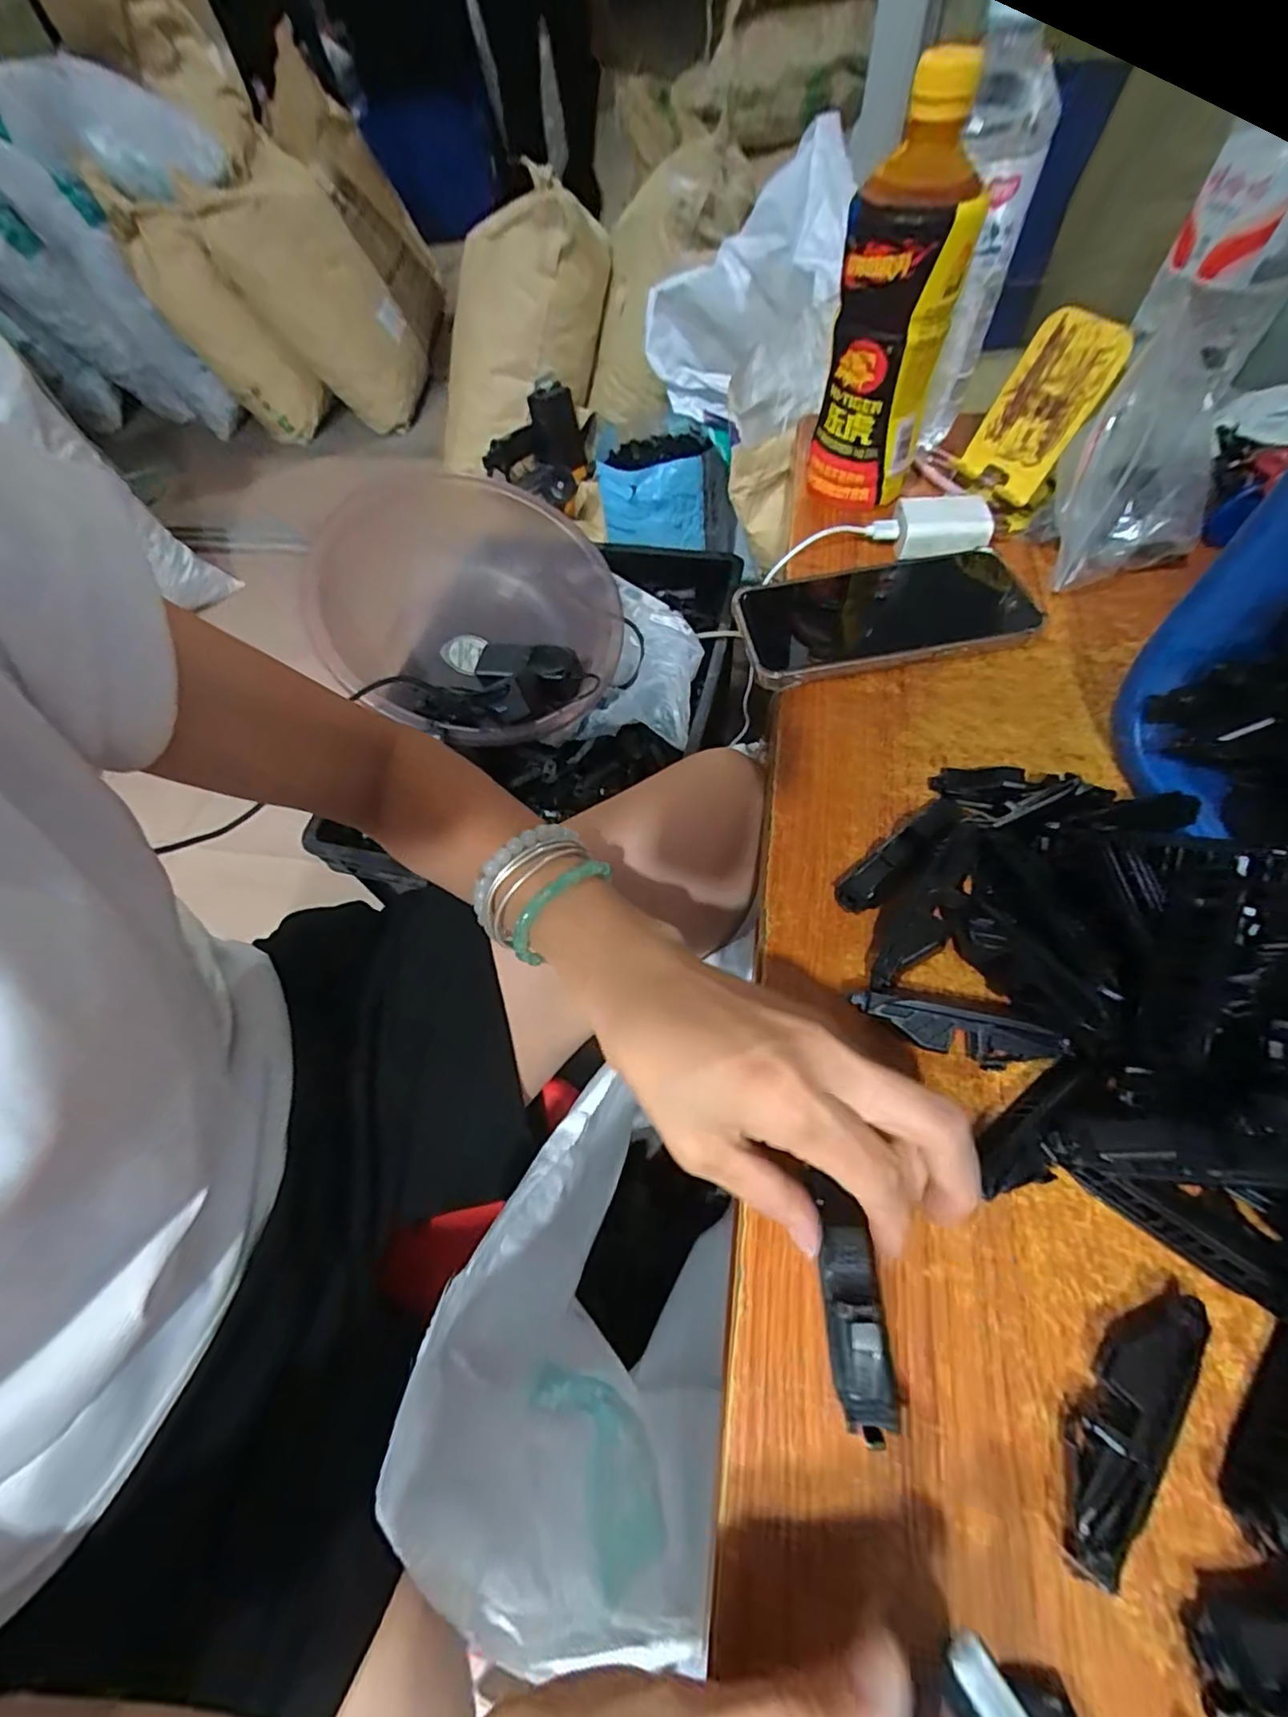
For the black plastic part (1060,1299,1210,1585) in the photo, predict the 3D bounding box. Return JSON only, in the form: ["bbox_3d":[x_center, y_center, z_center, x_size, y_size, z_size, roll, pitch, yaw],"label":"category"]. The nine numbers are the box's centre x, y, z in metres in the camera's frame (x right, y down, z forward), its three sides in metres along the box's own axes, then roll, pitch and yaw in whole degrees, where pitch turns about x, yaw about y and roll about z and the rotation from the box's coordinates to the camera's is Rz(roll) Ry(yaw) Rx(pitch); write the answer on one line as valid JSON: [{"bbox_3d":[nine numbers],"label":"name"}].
[{"bbox_3d":[0.142,0.164,0.178,0.017,0.017,0.078,37,68,23],"label":"black plastic part"}]

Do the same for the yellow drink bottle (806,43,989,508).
[{"bbox_3d":[0.141,-0.302,0.344,0.066,0.192,0.056,10,61,11],"label":"yellow drink bottle"}]

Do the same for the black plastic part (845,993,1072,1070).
[{"bbox_3d":[0.121,0.069,0.235,0.074,0.020,0.016,12,61,11],"label":"black plastic part"}]

